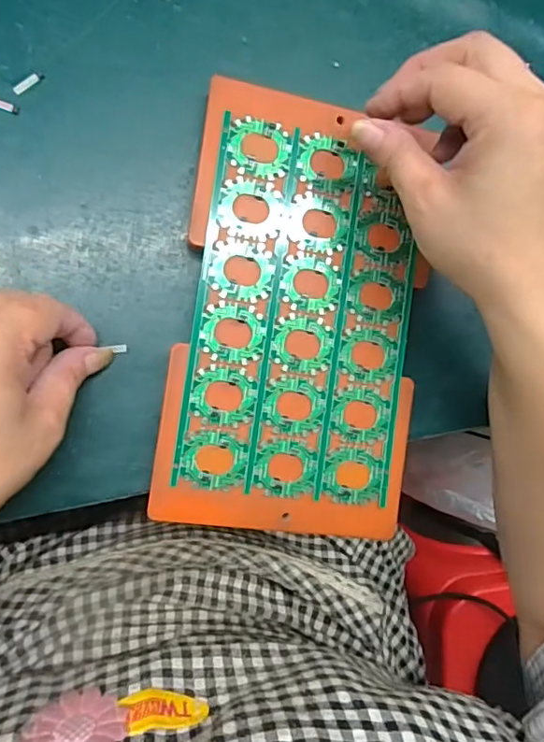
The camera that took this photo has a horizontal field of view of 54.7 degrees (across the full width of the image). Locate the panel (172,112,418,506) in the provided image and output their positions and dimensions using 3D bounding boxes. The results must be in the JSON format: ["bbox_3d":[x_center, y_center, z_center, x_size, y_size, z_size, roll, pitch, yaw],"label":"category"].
[{"bbox_3d":[0.019,-0.031,0.293,0.120,0.004,0.199,8,87,-12],"label":"panel"}]

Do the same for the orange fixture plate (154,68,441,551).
[{"bbox_3d":[0.018,-0.031,0.293,0.135,0.010,0.238,8,86,-8],"label":"orange fixture plate"}]

